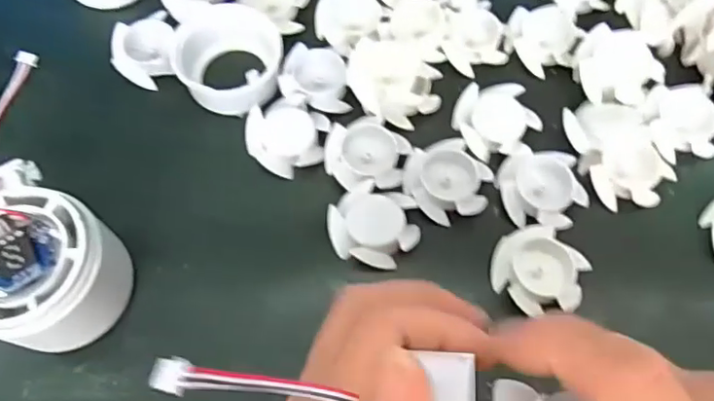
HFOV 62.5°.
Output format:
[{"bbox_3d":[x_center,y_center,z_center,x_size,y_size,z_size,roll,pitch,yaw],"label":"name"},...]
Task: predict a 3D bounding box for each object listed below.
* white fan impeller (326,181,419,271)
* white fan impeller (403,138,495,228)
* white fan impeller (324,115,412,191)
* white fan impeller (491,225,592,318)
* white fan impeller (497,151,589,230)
[{"bbox_3d":[0.008,0.012,0.276,0.041,0.013,0.037,21,69,7],"label":"white fan impeller"},{"bbox_3d":[0.044,-0.010,0.285,0.037,0.010,0.040,0,68,-1],"label":"white fan impeller"},{"bbox_3d":[0.004,-0.021,0.292,0.040,0.013,0.036,40,73,14],"label":"white fan impeller"},{"bbox_3d":[0.082,0.033,0.268,0.037,0.015,0.041,-35,73,-14],"label":"white fan impeller"},{"bbox_3d":[0.089,-0.005,0.283,0.038,0.010,0.037,-1,68,-2],"label":"white fan impeller"}]

